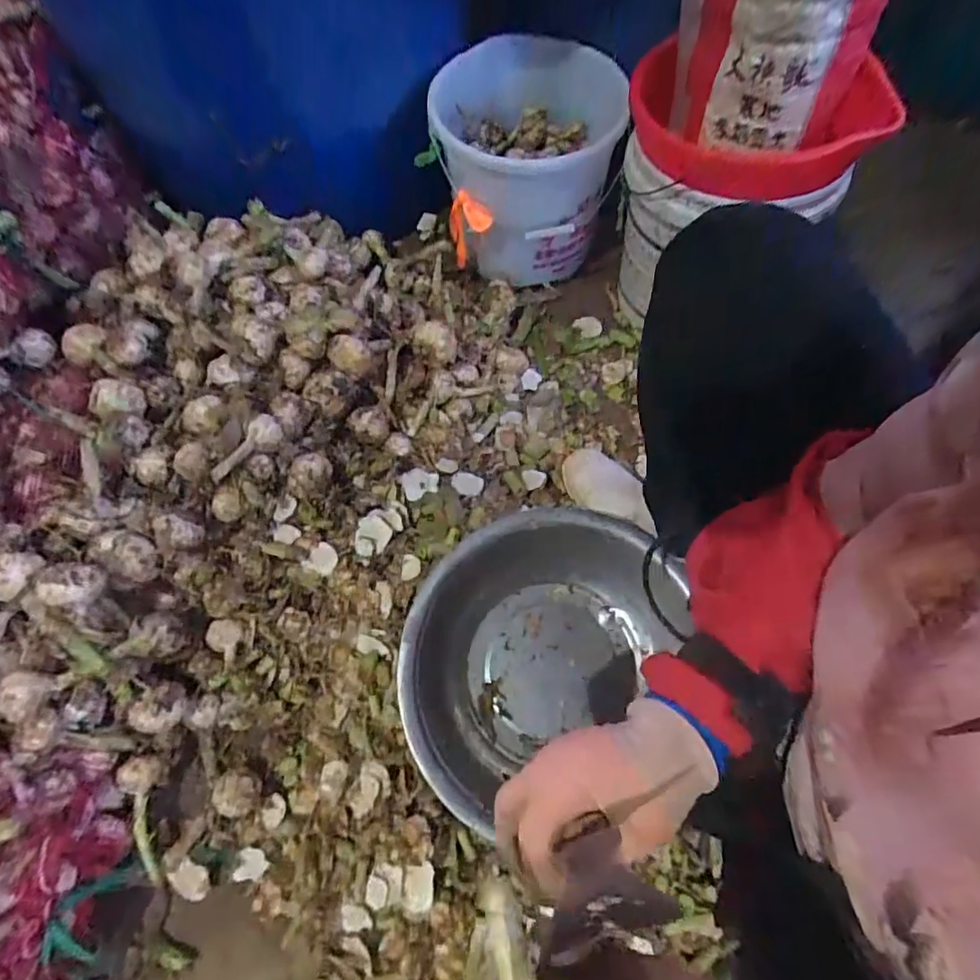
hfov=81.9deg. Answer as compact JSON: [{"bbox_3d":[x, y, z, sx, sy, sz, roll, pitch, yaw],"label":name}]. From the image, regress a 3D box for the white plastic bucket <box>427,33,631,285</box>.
[{"bbox_3d":[0.046,-0.473,0.837,0.227,0.259,0.251,-2,65,1],"label":"white plastic bucket"}]

